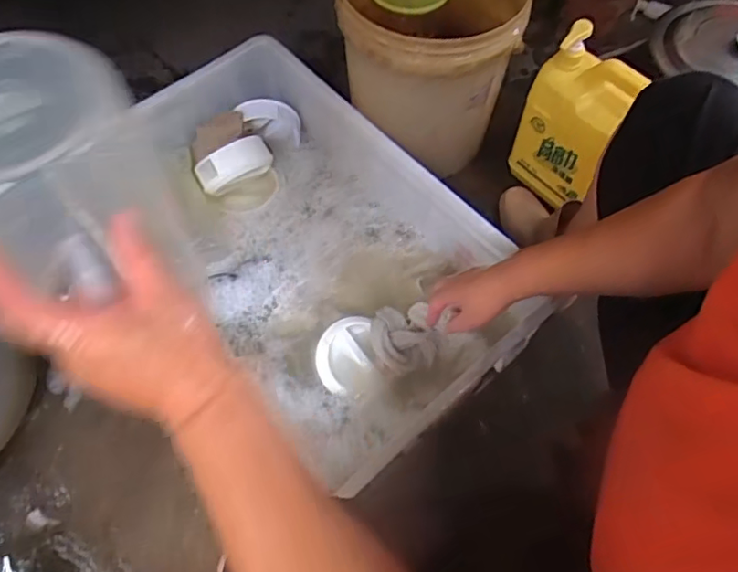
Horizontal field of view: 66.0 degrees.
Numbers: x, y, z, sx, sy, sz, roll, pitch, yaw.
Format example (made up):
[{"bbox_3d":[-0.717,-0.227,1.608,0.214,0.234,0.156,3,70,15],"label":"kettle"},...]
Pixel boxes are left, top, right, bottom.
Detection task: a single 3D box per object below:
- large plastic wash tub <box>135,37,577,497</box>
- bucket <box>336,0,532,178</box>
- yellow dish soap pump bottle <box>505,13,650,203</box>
[{"bbox_3d":[-0.104,-0.088,0.890,0.385,0.157,0.637,-37,66,-21],"label":"large plastic wash tub"},{"bbox_3d":[0.090,-0.379,0.968,0.266,0.316,0.266,1,58,-1],"label":"bucket"},{"bbox_3d":[0.325,-0.256,0.931,0.068,0.292,0.155,-39,67,-22],"label":"yellow dish soap pump bottle"}]

